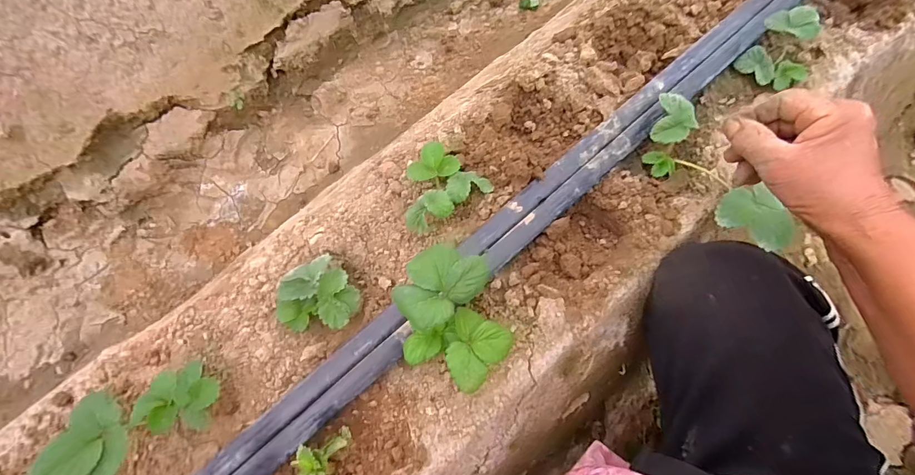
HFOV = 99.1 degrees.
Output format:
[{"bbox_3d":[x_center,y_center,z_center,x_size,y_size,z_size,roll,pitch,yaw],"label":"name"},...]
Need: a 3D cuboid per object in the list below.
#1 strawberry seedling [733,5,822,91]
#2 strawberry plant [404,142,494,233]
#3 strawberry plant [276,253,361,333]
[{"bbox_3d":[0.381,-0.219,0.455,0.072,0.056,0.077,-37,77,-10],"label":"strawberry seedling"},{"bbox_3d":[-0.021,-0.047,0.425,0.087,0.052,0.093,37,77,10],"label":"strawberry plant"},{"bbox_3d":[-0.141,0.057,0.402,0.079,0.041,0.072,-3,74,-1],"label":"strawberry plant"}]

